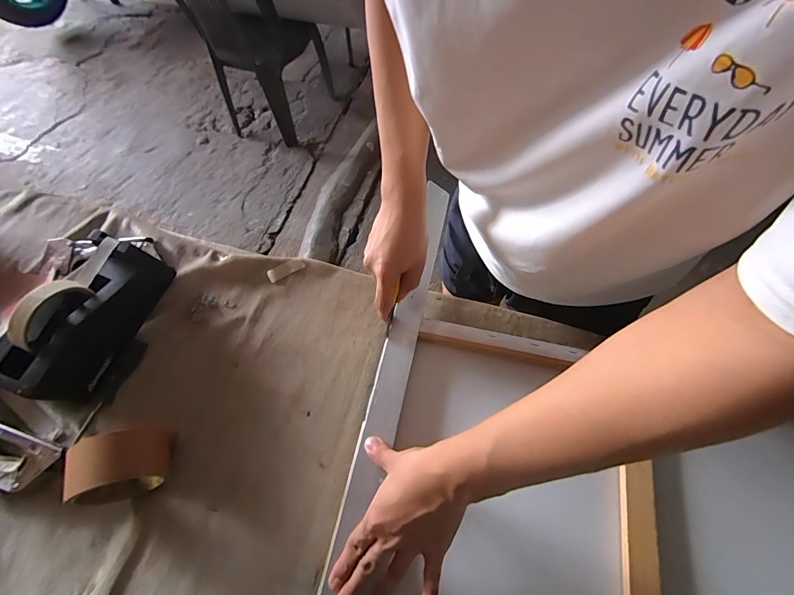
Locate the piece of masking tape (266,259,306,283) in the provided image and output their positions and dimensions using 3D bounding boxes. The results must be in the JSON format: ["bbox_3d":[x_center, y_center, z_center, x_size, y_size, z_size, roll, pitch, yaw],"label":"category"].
[{"bbox_3d":[-0.163,-0.041,0.559,0.054,0.004,0.020,-24,93,-4],"label":"piece of masking tape"}]

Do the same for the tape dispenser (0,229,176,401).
[{"bbox_3d":[-0.375,0.022,0.468,0.073,0.123,0.207,22,66,13],"label":"tape dispenser"}]

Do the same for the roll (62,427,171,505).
[{"bbox_3d":[-0.287,0.177,0.402,0.083,0.083,0.056,-13,63,-5],"label":"roll"}]

